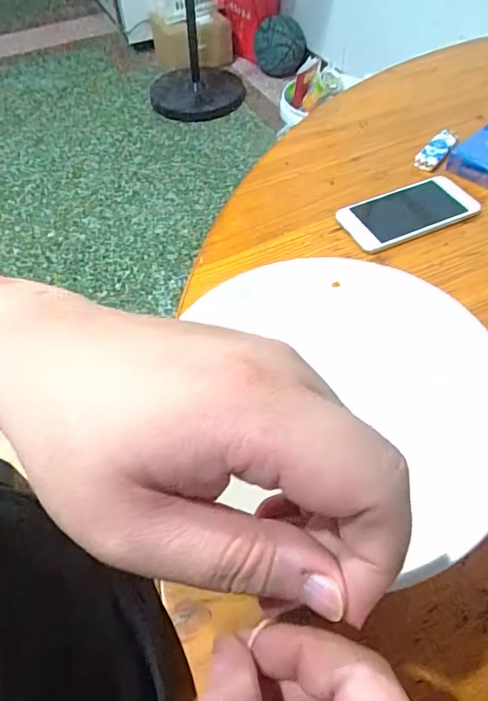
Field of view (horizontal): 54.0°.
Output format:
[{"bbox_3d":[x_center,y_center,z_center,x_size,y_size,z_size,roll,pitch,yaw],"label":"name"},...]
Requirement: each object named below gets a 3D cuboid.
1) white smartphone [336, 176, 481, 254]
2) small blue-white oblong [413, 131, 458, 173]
[{"bbox_3d":[0.160,-0.137,0.474,0.130,0.007,0.066,-21,56,-10],"label":"white smartphone"},{"bbox_3d":[0.211,-0.220,0.527,0.026,0.011,0.070,30,62,23],"label":"small blue-white oblong"}]

